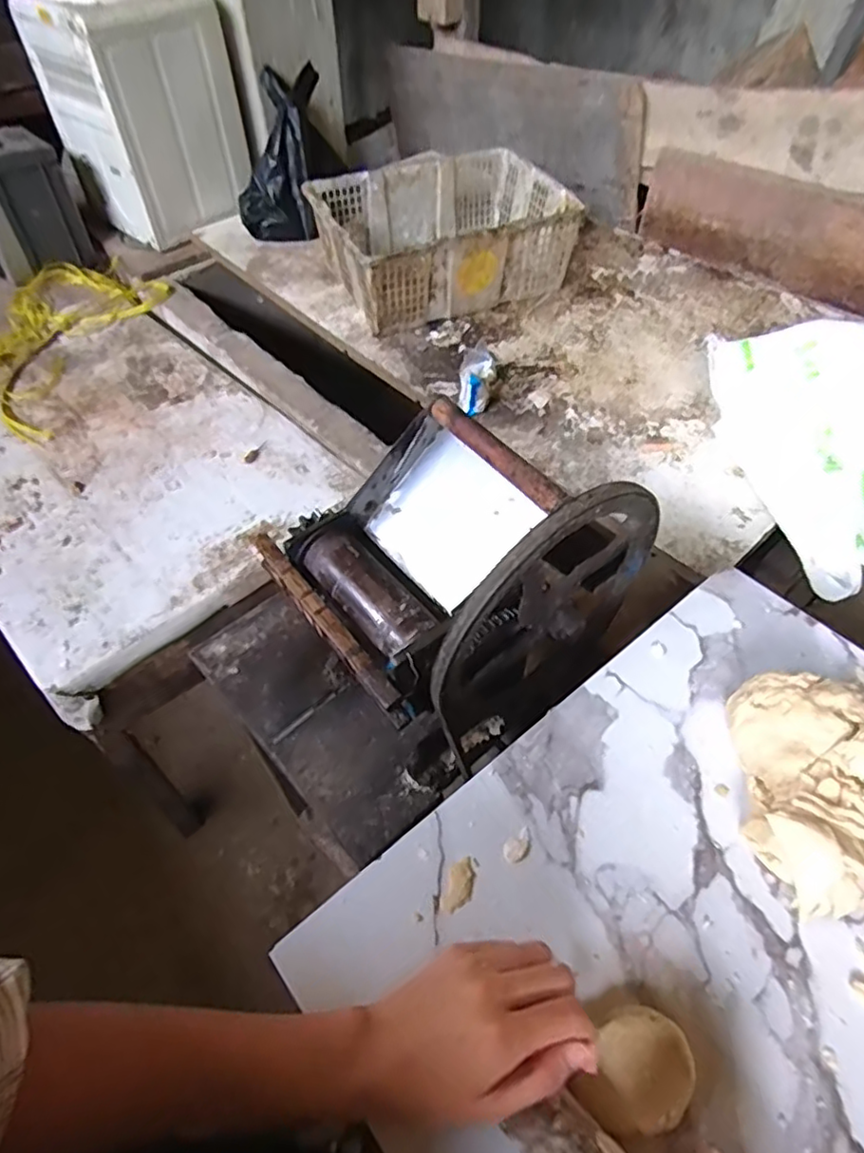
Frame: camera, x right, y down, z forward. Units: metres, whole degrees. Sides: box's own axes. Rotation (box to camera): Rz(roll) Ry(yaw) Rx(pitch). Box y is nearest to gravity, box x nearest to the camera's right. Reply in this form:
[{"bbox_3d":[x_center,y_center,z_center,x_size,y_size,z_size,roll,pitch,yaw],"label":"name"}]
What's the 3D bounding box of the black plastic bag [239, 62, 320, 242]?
[{"bbox_3d":[-0.333,-0.924,1.369,0.170,0.343,0.119,20,22,18],"label":"black plastic bag"}]

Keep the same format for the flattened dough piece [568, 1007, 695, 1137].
[{"bbox_3d":[0.113,0.275,0.345,0.065,0.017,0.050,-28,55,-20],"label":"flattened dough piece"}]

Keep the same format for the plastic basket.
[{"bbox_3d":[0.023,-0.693,1.290,0.466,0.183,0.341,-20,55,-14],"label":"plastic basket"}]

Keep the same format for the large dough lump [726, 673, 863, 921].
[{"bbox_3d":[0.275,0.142,0.419,0.127,0.057,0.157,6,50,7],"label":"large dough lump"}]

